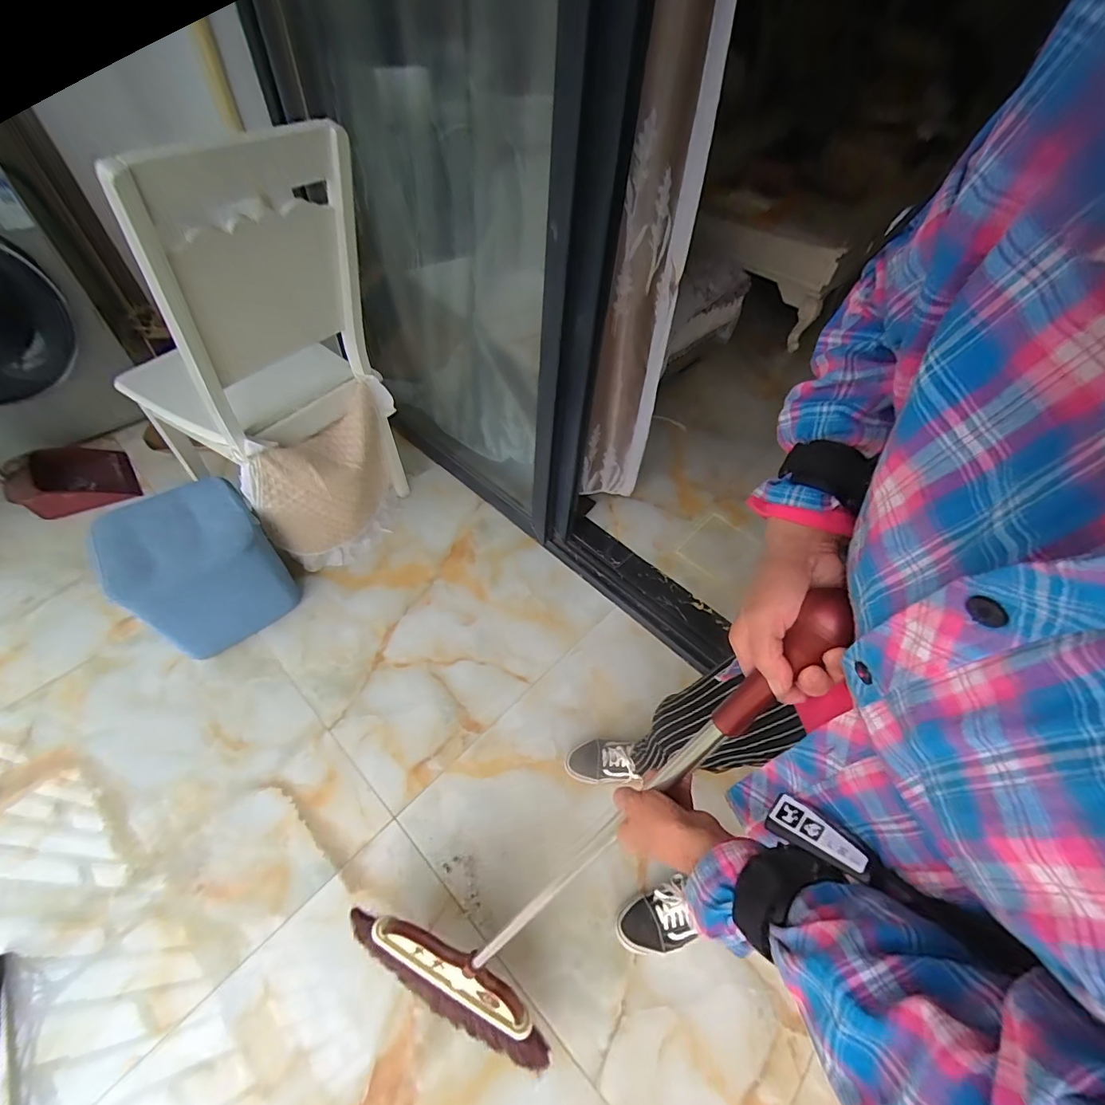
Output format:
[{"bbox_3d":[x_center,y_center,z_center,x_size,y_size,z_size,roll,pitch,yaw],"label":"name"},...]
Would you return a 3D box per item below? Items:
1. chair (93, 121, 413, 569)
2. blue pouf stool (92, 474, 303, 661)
[{"bbox_3d":[-0.681,-0.413,1.109,0.487,0.909,0.395,30,56,18],"label":"chair"},{"bbox_3d":[-0.832,0.047,1.131,0.304,0.300,0.285,-33,61,-25],"label":"blue pouf stool"}]

